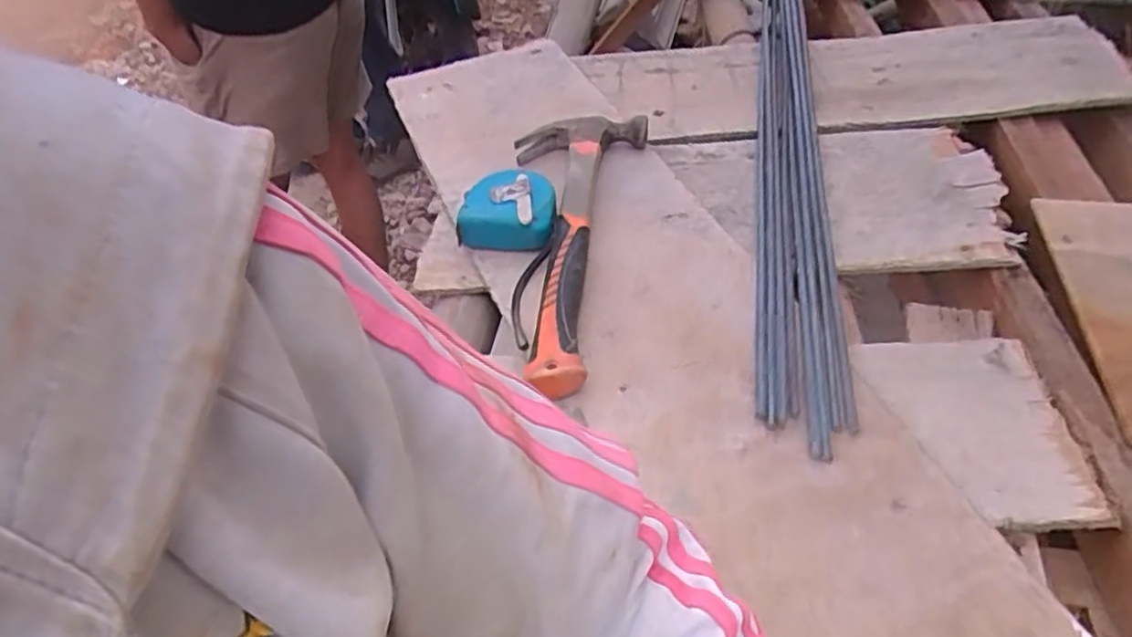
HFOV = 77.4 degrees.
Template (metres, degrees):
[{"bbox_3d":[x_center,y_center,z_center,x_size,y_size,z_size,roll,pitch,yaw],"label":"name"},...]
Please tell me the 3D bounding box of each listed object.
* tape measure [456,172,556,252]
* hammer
[{"bbox_3d":[-0.048,-0.091,0.594,0.076,0.033,0.062,4,47,8],"label":"tape measure"},{"bbox_3d":[-0.013,-0.073,0.579,0.112,0.023,0.317,7,47,11],"label":"hammer"}]

